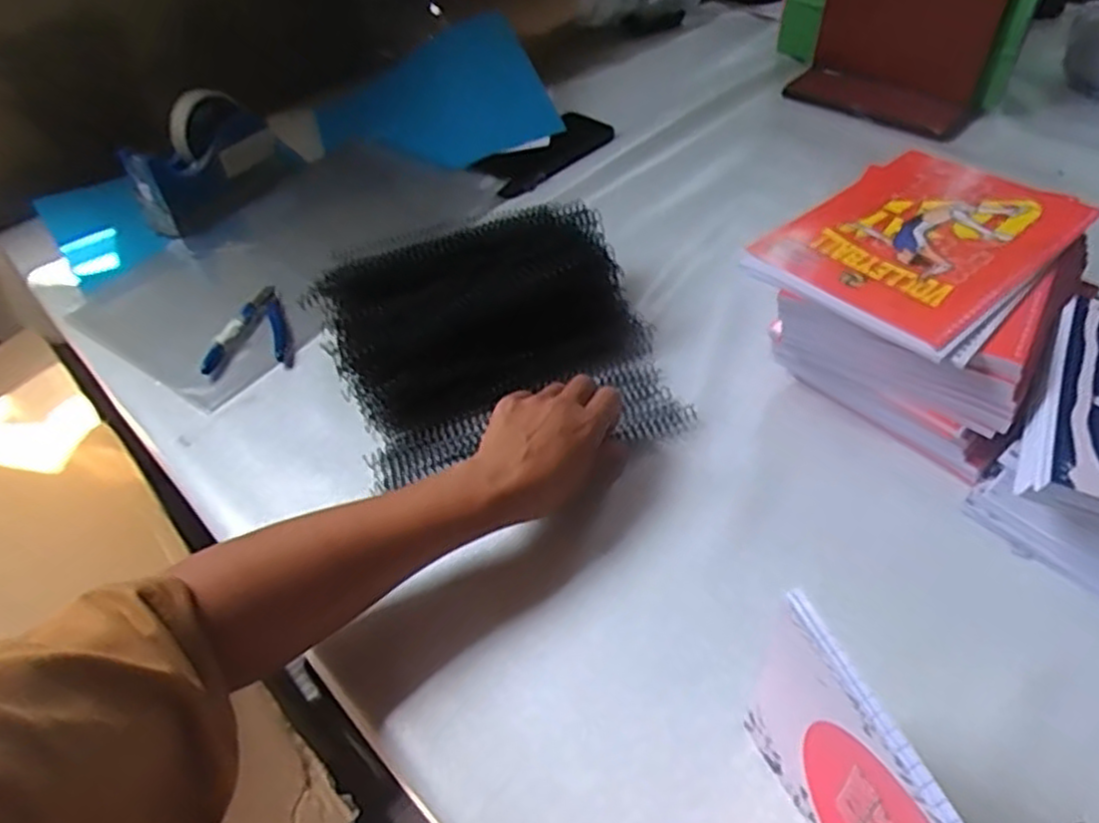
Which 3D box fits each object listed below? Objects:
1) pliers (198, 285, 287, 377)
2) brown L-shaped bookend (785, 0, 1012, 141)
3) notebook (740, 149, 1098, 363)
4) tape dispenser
[{"bbox_3d":[-0.275,-0.076,0.660,0.070,0.018,0.098,-14,48,-6],"label":"pliers"},{"bbox_3d":[0.377,-0.401,0.799,0.196,0.131,0.085,26,56,27],"label":"brown L-shaped bookend"},{"bbox_3d":[0.251,-0.117,0.498,0.200,0.012,0.149,-34,53,-22],"label":"notebook"},{"bbox_3d":[-0.361,-0.275,0.783,0.178,0.096,0.070,-35,53,-23],"label":"tape dispenser"}]

